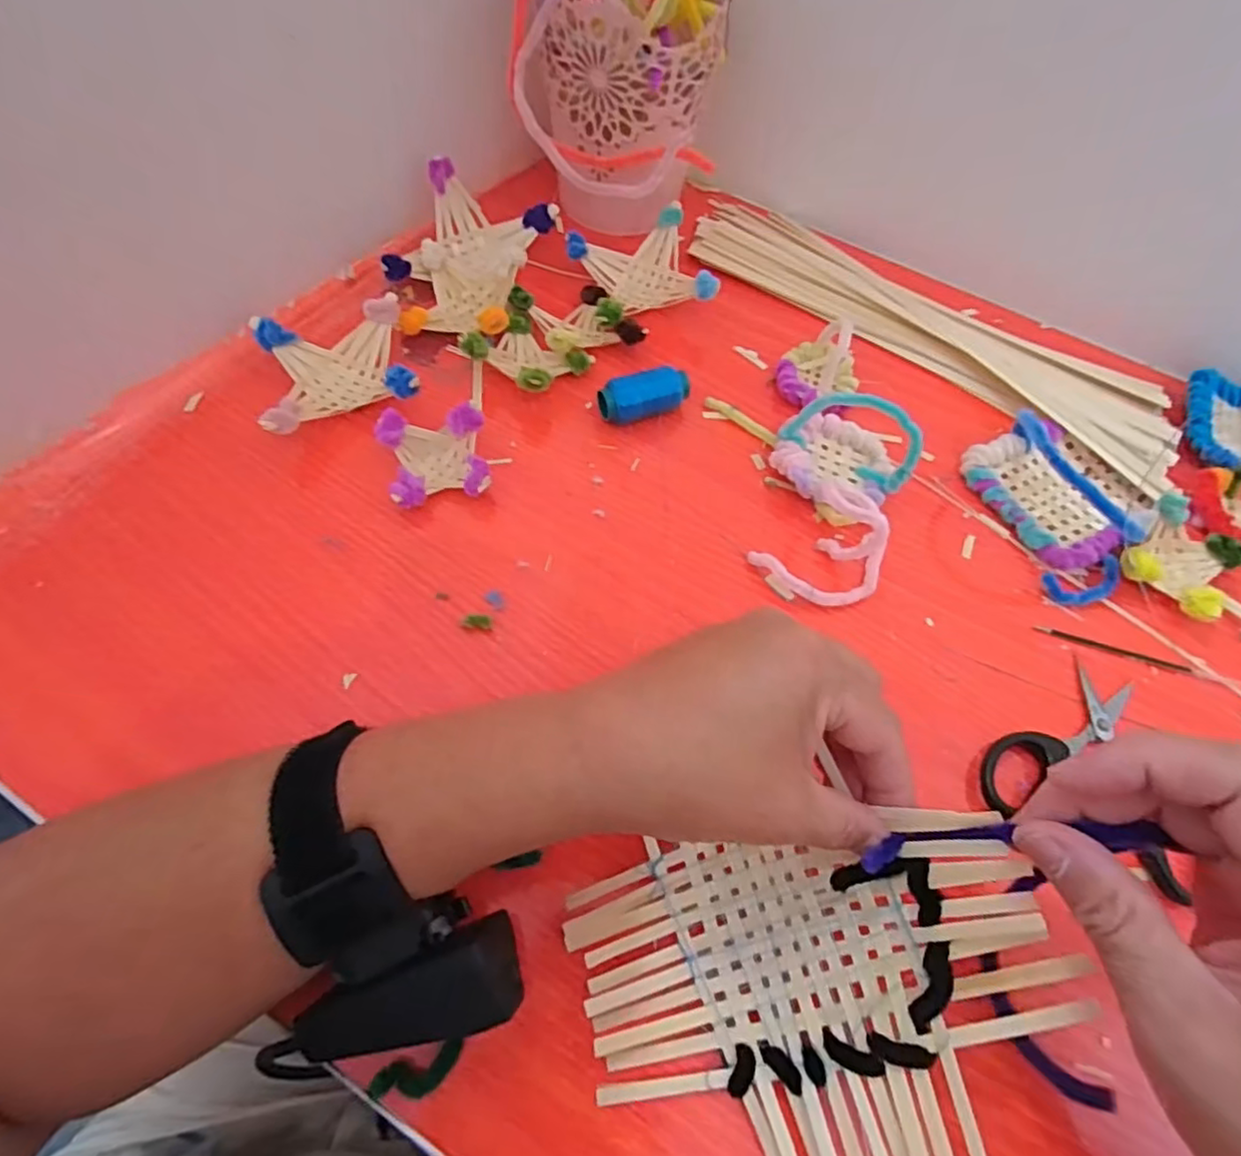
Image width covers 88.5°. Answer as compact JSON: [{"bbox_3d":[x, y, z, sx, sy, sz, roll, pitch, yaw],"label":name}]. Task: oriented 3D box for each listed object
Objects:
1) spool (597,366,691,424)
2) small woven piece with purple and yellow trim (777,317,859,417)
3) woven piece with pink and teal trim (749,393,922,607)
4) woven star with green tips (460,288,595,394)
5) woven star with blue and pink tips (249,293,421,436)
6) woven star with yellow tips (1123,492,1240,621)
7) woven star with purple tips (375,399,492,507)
[{"bbox_3d":[0.017,-0.110,0.394,0.057,0.026,0.025,-15,63,-12],"label":"spool"},{"bbox_3d":[0.130,-0.138,0.405,0.050,0.037,0.065,20,62,7],"label":"small woven piece with purple and yellow trim"},{"bbox_3d":[0.119,-0.051,0.347,0.071,0.054,0.124,18,61,6],"label":"woven piece with pink and teal trim"},{"bbox_3d":[-0.057,-0.142,0.400,0.063,0.030,0.065,32,64,13],"label":"woven star with green tips"},{"bbox_3d":[-0.165,-0.120,0.377,0.085,0.035,0.079,-19,64,-14],"label":"woven star with blue and pink tips"},{"bbox_3d":[0.310,-0.010,0.352,0.051,0.026,0.055,38,65,16],"label":"woven star with yellow tips"},{"bbox_3d":[-0.101,-0.066,0.352,0.054,0.030,0.049,-9,62,-9],"label":"woven star with purple tips"}]

